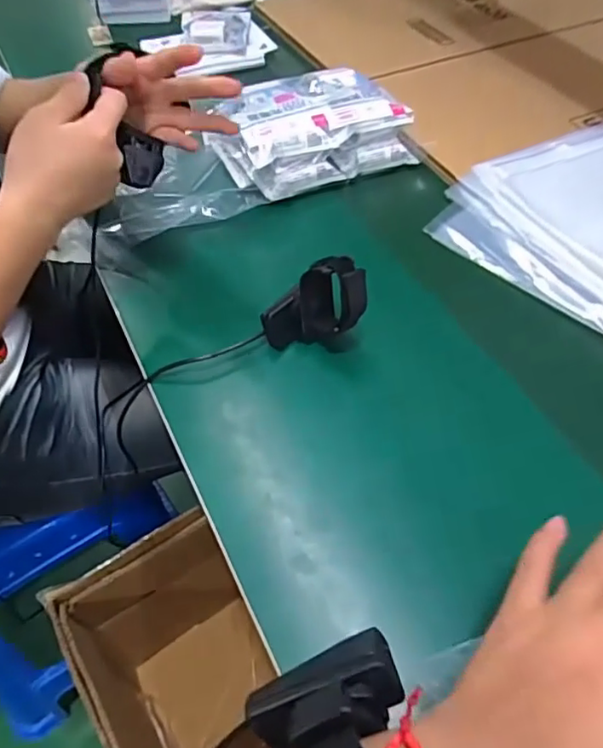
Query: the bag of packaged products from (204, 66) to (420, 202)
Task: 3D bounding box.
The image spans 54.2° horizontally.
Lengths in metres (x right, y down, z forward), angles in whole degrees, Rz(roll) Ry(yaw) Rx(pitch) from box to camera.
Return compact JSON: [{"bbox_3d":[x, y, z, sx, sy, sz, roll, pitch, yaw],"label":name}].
[{"bbox_3d":[0.007,-0.261,0.630,0.191,0.067,0.130,-20,54,-16],"label":"bag of packaged products"}]

